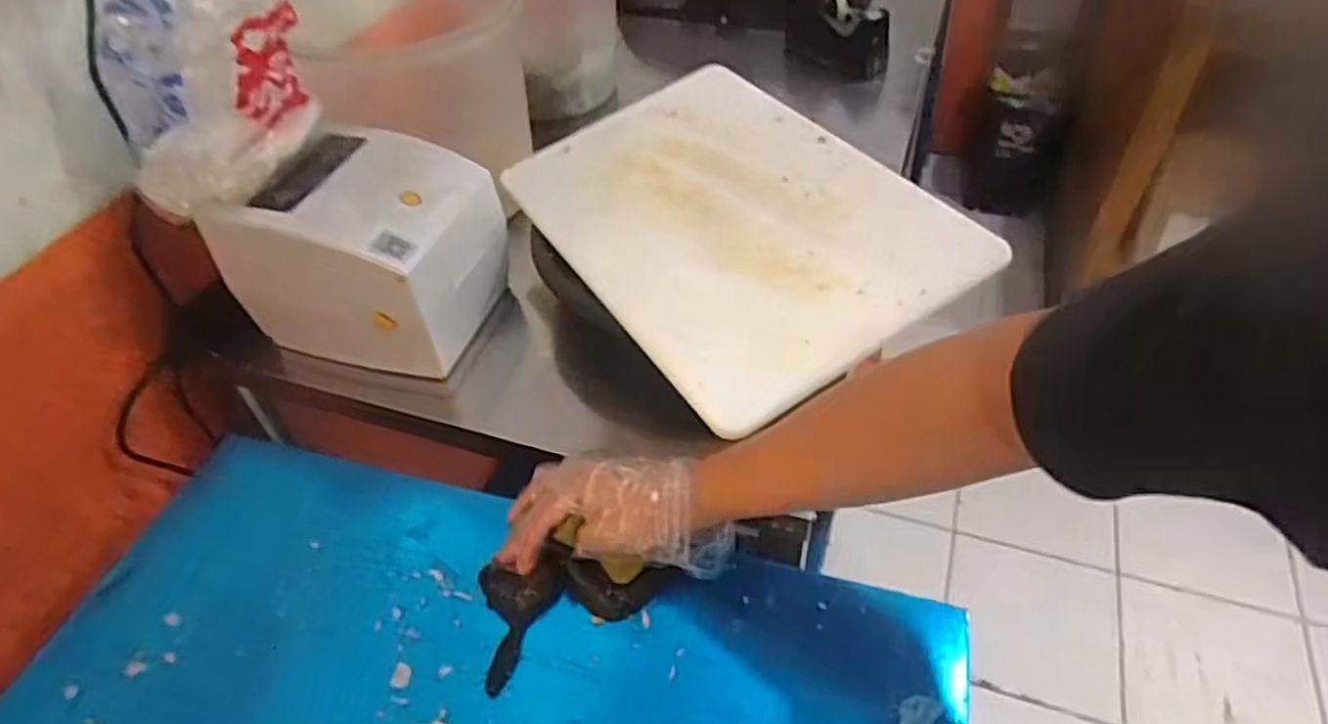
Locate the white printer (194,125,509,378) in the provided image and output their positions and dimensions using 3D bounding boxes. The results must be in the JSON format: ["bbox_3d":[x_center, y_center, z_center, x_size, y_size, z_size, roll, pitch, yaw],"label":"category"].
[{"bbox_3d":[-0.281,-0.116,0.747,0.199,0.173,0.174,10,47,14],"label":"white printer"}]

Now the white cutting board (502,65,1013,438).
[{"bbox_3d":[0.054,-0.153,0.744,0.299,0.022,0.452,-29,50,-13],"label":"white cutting board"}]

